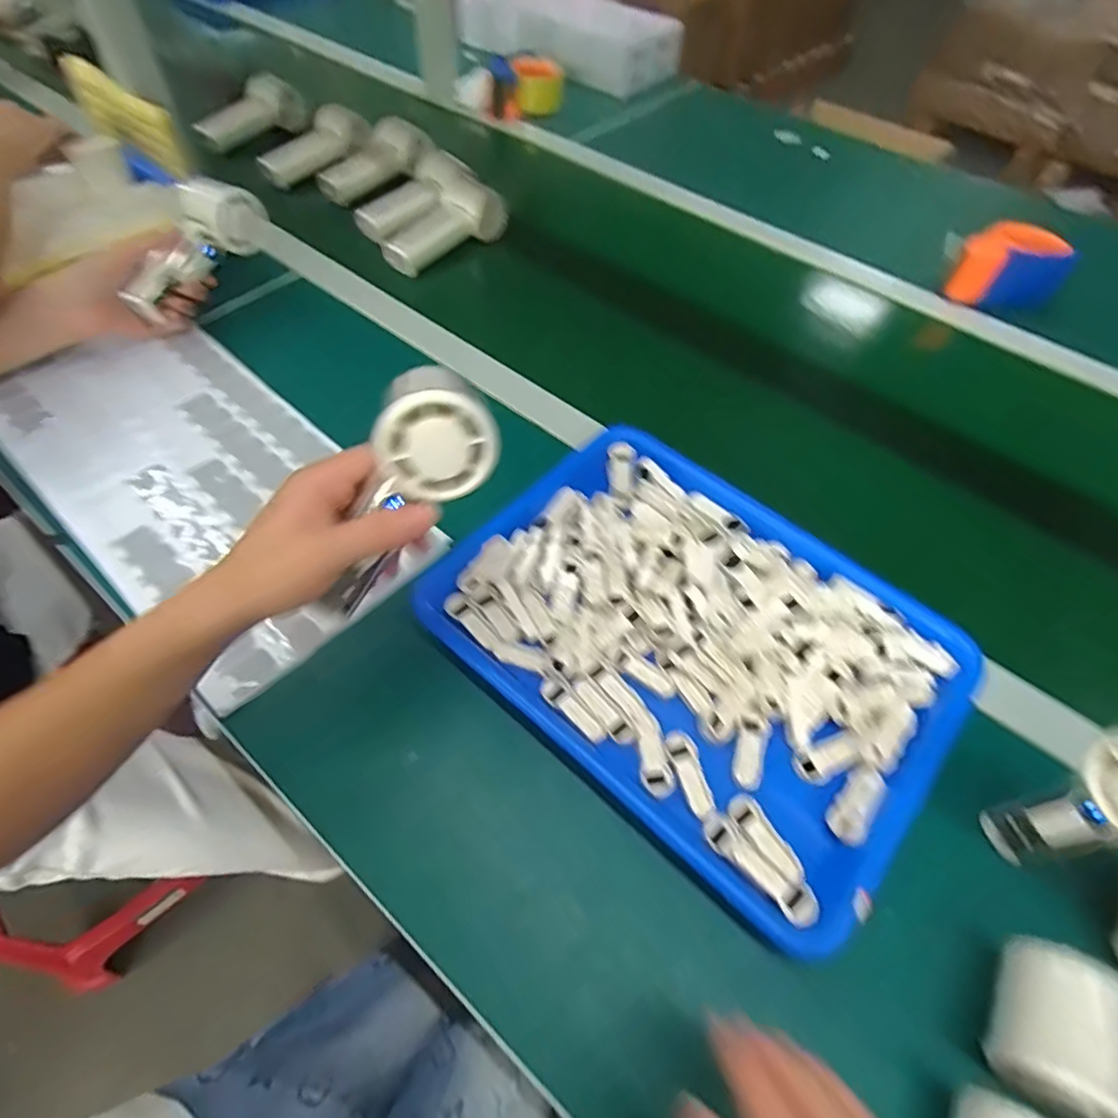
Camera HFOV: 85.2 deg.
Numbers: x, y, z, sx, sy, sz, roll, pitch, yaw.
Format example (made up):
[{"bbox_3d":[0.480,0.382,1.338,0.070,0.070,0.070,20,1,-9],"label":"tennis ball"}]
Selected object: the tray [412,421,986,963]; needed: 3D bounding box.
[{"bbox_3d":[0.096,0.051,0.443,0.341,0.035,0.260,36,61,20],"label":"tray"}]

